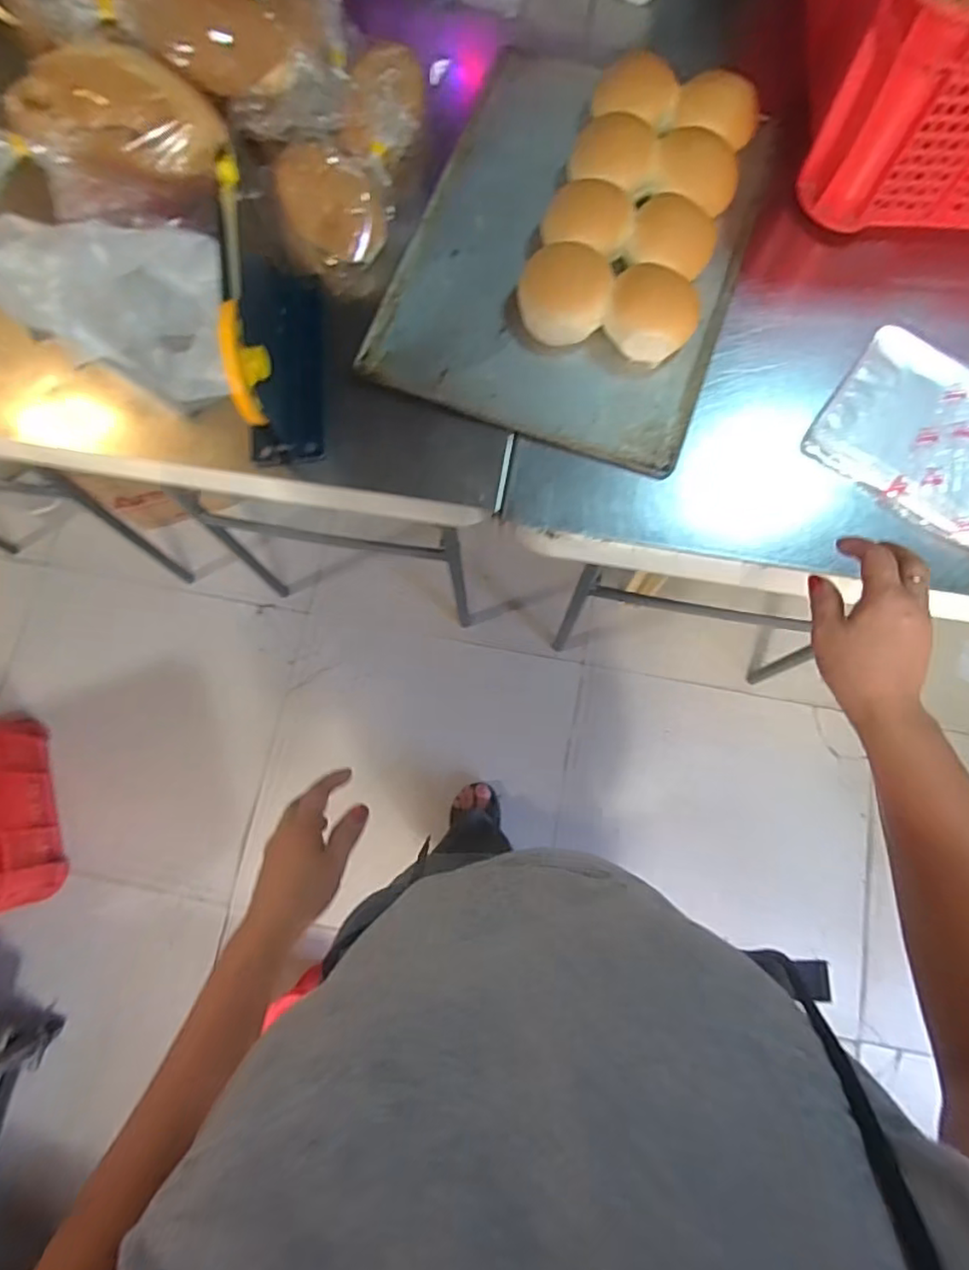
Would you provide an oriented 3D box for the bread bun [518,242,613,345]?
[{"bbox_3d":[0.078,-0.330,0.592,0.086,0.046,0.075,-1,77,0],"label":"bread bun"}]

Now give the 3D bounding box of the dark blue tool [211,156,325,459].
[{"bbox_3d":[-0.191,-0.282,0.540,0.060,0.142,0.223,-1,77,0],"label":"dark blue tool"}]

